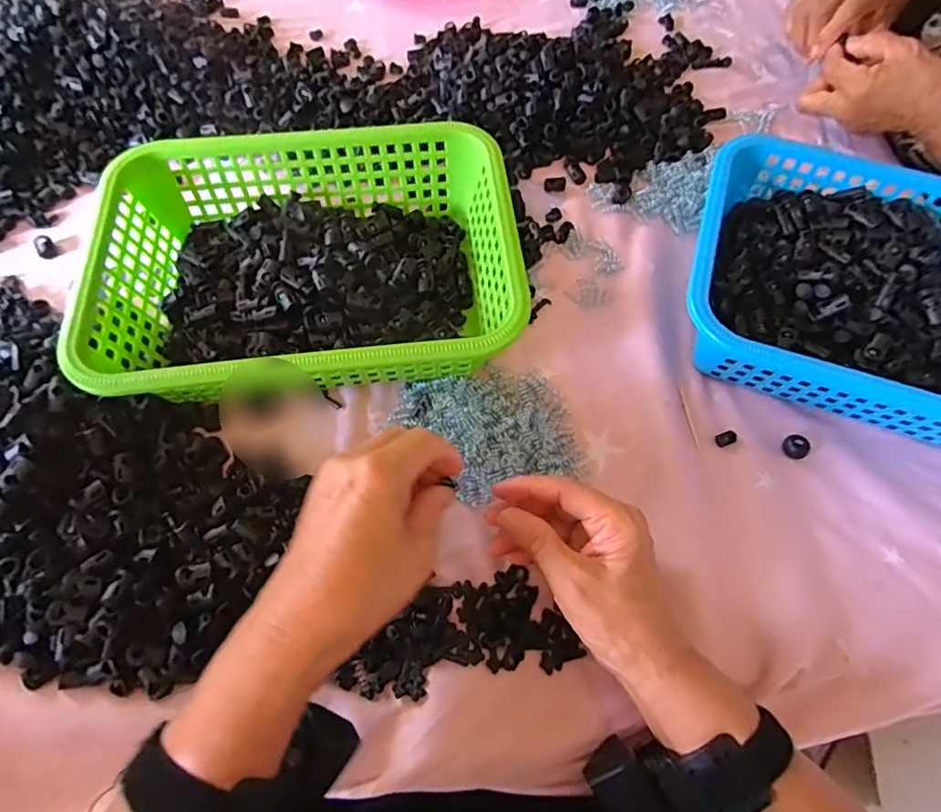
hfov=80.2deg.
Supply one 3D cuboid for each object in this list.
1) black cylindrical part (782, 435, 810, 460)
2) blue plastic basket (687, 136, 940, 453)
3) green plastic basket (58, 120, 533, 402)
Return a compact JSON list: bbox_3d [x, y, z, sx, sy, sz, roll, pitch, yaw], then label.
[{"bbox_3d":[0.241,0.030,0.413,0.018,0.006,0.018,1,65,-2],"label":"black cylindrical part"},{"bbox_3d":[0.313,-0.080,0.428,0.289,0.078,0.211,20,66,6],"label":"blue plastic basket"},{"bbox_3d":[-0.117,-0.104,0.425,0.289,0.083,0.212,-6,66,-6],"label":"green plastic basket"}]

